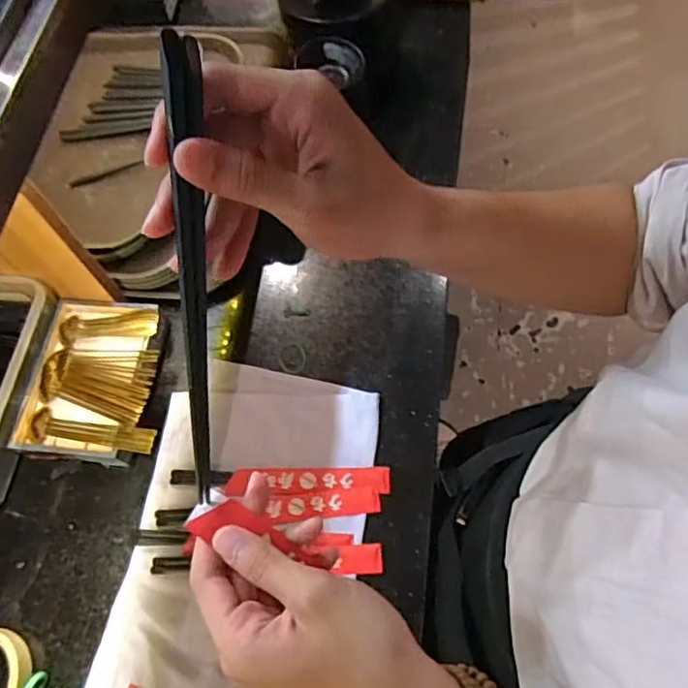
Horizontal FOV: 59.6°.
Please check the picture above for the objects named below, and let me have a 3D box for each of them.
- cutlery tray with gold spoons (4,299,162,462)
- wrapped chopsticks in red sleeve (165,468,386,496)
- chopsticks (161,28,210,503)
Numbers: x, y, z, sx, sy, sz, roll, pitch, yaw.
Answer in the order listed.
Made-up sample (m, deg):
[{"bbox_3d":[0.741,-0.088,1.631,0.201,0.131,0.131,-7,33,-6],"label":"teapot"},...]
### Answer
[{"bbox_3d":[-0.261,0.038,0.651,0.152,0.039,0.173,4,65,6],"label":"cutlery tray with gold spoons"},{"bbox_3d":[-0.064,0.137,0.604,0.220,0.004,0.026,-1,65,3],"label":"wrapped chopsticks in red sleeve"},{"bbox_3d":[-0.068,-0.021,0.273,0.010,0.212,0.015,7,26,7],"label":"chopsticks"}]

